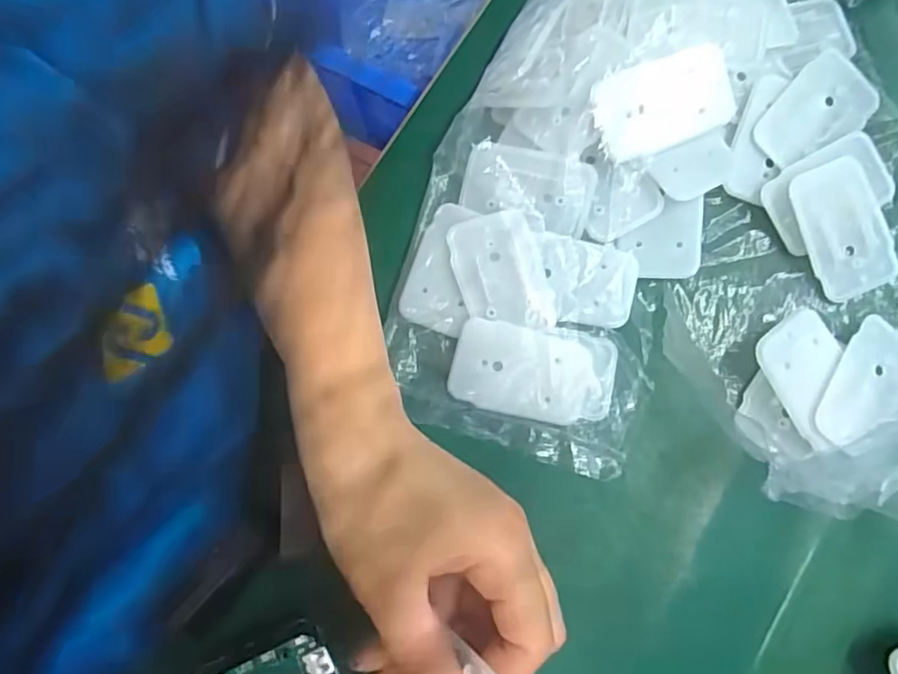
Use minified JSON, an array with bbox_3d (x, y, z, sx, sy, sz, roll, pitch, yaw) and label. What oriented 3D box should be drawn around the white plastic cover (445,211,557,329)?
[{"bbox_3d":[0.027,-0.034,0.319,0.045,0.005,0.065,-14,77,-2],"label":"white plastic cover"}]

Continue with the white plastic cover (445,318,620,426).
[{"bbox_3d":[0.044,0.017,0.307,0.083,0.016,0.046,6,77,2],"label":"white plastic cover"}]

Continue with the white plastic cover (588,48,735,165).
[{"bbox_3d":[0.110,-0.120,0.311,0.069,0.006,0.044,-20,102,2],"label":"white plastic cover"}]

